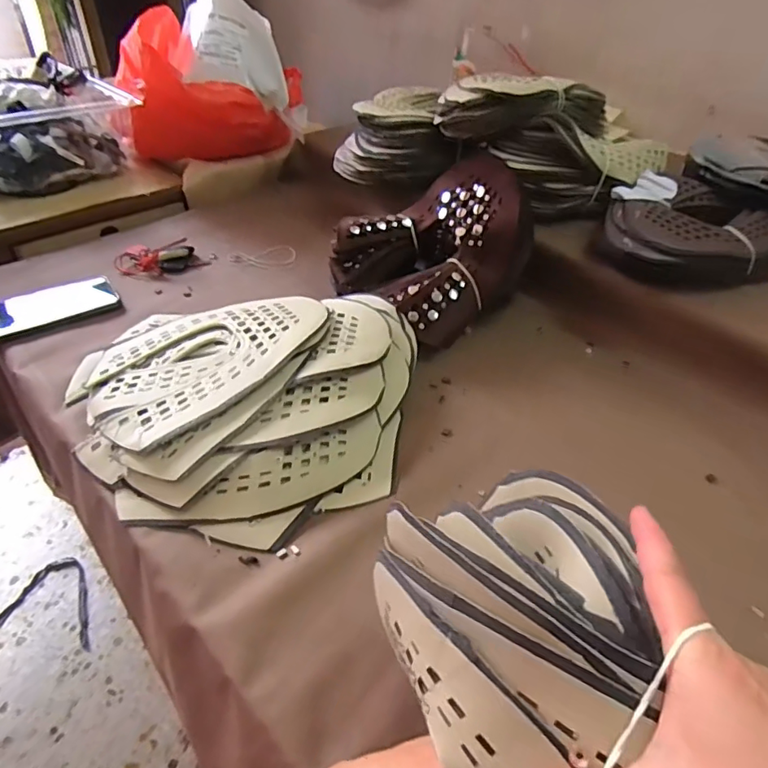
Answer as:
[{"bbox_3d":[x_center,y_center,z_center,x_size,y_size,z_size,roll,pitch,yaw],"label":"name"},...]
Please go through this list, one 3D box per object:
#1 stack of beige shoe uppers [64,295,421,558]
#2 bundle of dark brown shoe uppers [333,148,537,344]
[{"bbox_3d":[-0.159,0.004,0.553,0.359,0.065,0.301,8,42,5],"label":"stack of beige shoe uppers"},{"bbox_3d":[0.065,-0.190,0.694,0.200,0.154,0.222,33,49,29],"label":"bundle of dark brown shoe uppers"}]

